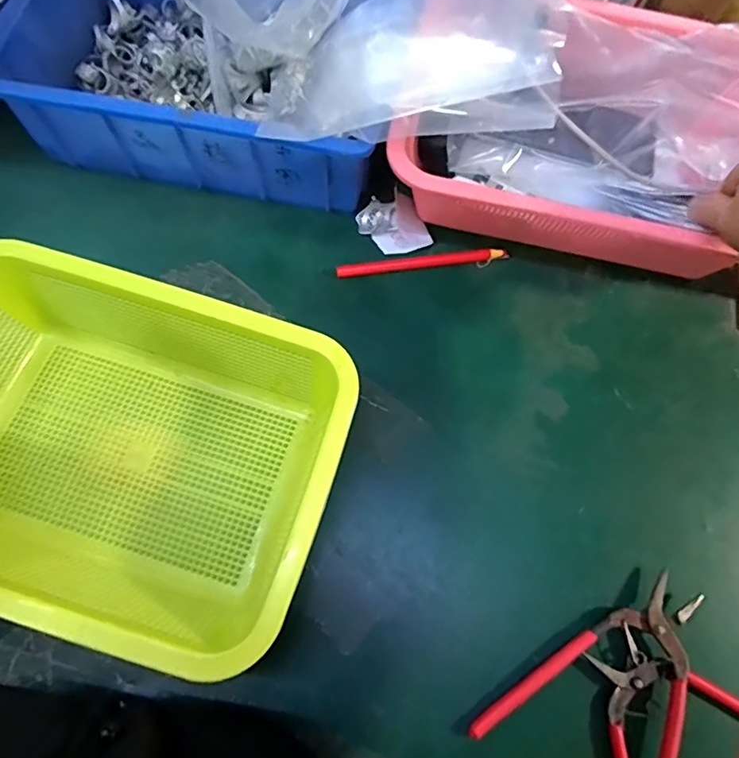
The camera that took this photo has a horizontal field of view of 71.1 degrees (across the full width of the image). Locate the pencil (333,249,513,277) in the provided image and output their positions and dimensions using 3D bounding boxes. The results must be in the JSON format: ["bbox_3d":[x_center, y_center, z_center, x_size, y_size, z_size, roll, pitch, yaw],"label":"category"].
[{"bbox_3d":[0.044,-0.097,0.425,0.141,0.010,0.013,-8,71,-6],"label":"pencil"}]

